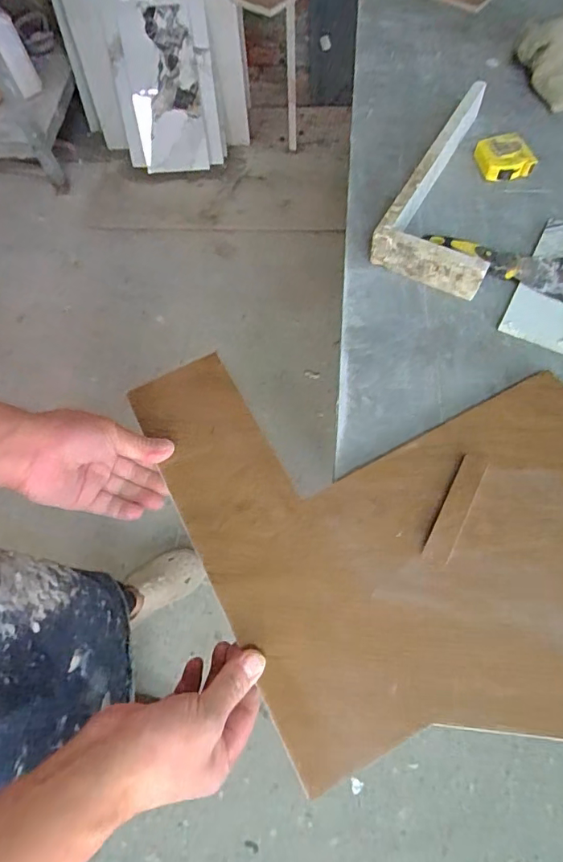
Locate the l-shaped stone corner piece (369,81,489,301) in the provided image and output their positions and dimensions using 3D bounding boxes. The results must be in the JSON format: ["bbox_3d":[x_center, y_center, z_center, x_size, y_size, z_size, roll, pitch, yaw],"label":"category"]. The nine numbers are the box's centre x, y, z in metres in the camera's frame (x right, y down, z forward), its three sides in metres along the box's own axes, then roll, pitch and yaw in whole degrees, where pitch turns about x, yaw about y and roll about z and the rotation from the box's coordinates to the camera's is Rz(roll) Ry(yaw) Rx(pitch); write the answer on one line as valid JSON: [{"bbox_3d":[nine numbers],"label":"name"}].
[{"bbox_3d":[0.210,-0.288,0.562,0.120,0.053,0.292,23,67,14],"label":"l-shaped stone corner piece"}]

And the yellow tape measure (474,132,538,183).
[{"bbox_3d":[0.272,-0.332,0.595,0.057,0.031,0.056,-9,65,-1],"label":"yellow tape measure"}]

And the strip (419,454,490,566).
[{"bbox_3d":[0.147,0.064,0.411,0.021,0.004,0.099,26,69,14],"label":"strip"}]

